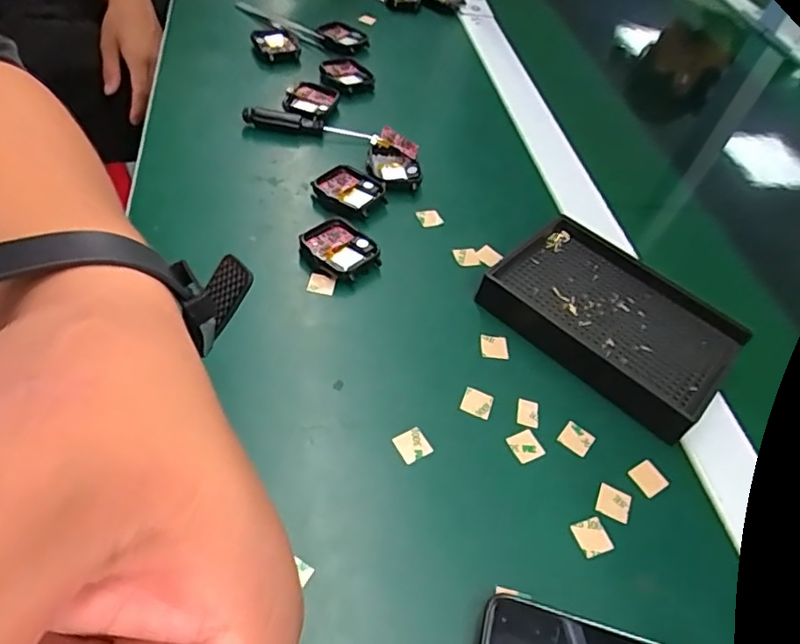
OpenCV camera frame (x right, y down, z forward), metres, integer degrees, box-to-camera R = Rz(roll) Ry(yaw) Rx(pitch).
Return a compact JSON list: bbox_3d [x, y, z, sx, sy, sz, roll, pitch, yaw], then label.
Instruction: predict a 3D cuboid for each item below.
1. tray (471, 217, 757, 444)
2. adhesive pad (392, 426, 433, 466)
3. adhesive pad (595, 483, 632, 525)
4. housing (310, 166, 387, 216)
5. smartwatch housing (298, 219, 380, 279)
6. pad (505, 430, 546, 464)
[{"bbox_3d":[0.126,-0.004,0.336,0.094,0.020,0.133,-34,64,-33],"label":"tray"},{"bbox_3d":[0.006,0.060,0.278,0.015,0.004,0.015,-22,58,-28],"label":"adhesive pad"},{"bbox_3d":[0.104,0.087,0.273,0.016,0.004,0.015,24,49,8],"label":"adhesive pad"},{"bbox_3d":[-0.035,-0.091,0.392,0.044,0.013,0.037,34,52,16],"label":"housing"},{"bbox_3d":[-0.037,-0.043,0.351,0.043,0.015,0.040,38,53,20],"label":"smartwatch housing"},{"bbox_3d":[0.064,0.062,0.287,0.015,0.004,0.015,-17,56,-25],"label":"pad"}]

